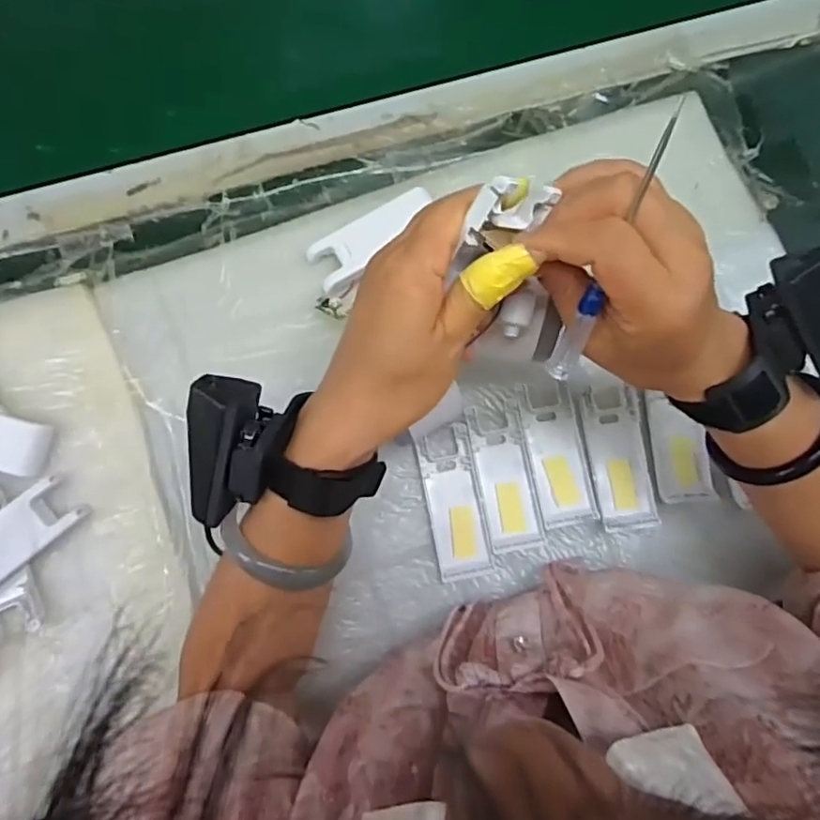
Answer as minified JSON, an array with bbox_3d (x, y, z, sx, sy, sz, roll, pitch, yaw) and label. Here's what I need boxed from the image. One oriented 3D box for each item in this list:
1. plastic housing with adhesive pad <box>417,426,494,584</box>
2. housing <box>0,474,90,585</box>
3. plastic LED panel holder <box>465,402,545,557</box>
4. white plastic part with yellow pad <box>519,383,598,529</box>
[{"bbox_3d":[0.032,0.066,0.433,0.037,0.006,0.105,-10,82,-1],"label":"plastic housing with adhesive pad"},{"bbox_3d":[-0.275,0.090,0.411,0.099,0.014,0.040,-42,84,-5],"label":"housing"},{"bbox_3d":[0.069,0.048,0.434,0.039,0.010,0.100,-10,82,-1],"label":"plastic LED panel holder"},{"bbox_3d":[0.106,0.033,0.435,0.036,0.012,0.098,-11,82,-2],"label":"white plastic part with yellow pad"}]

